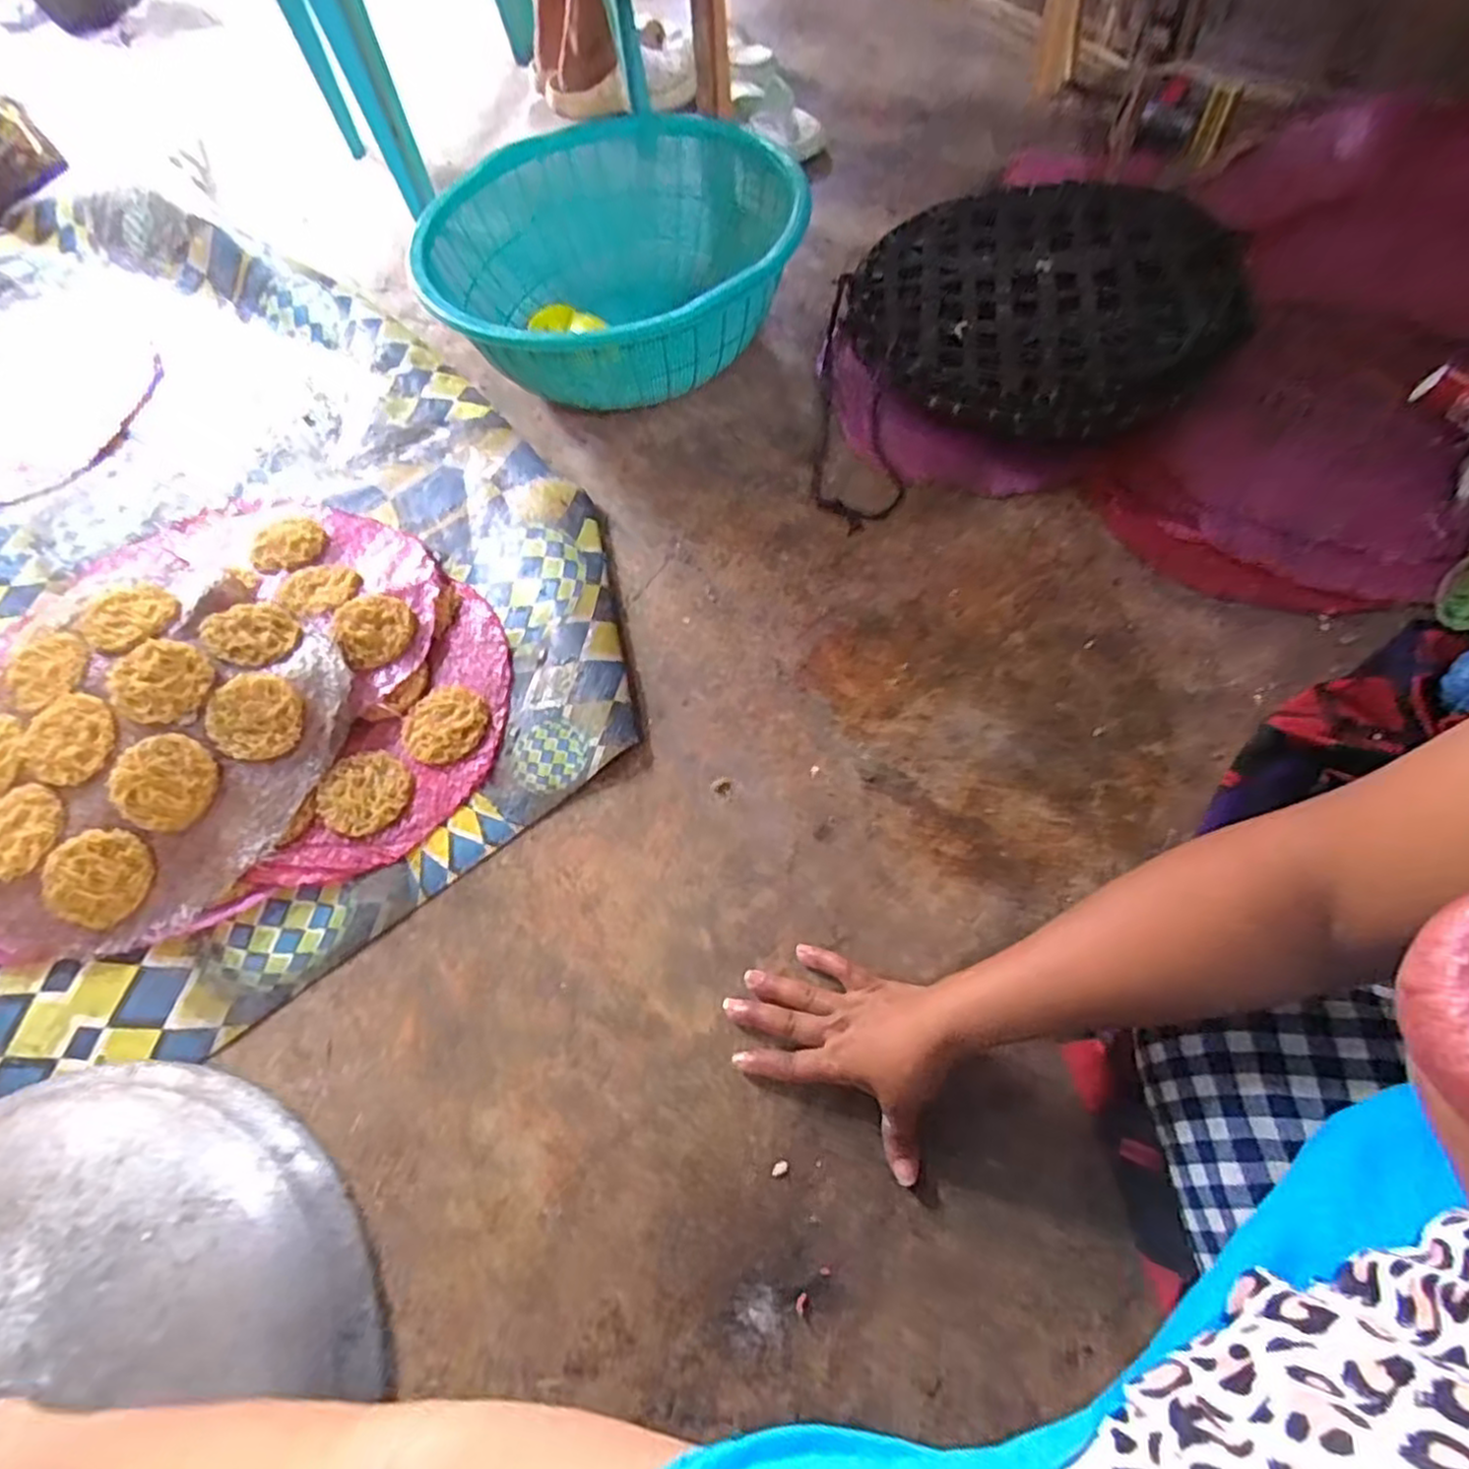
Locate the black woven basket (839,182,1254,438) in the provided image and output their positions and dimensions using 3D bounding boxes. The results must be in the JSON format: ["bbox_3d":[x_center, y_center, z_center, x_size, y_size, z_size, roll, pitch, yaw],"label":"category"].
[{"bbox_3d":[0.369,-0.493,0.809,0.492,0.073,0.376,-43,66,-17],"label":"black woven basket"}]

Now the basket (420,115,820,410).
[{"bbox_3d":[-0.132,-0.523,0.831,0.400,0.158,0.410,3,62,6],"label":"basket"}]

